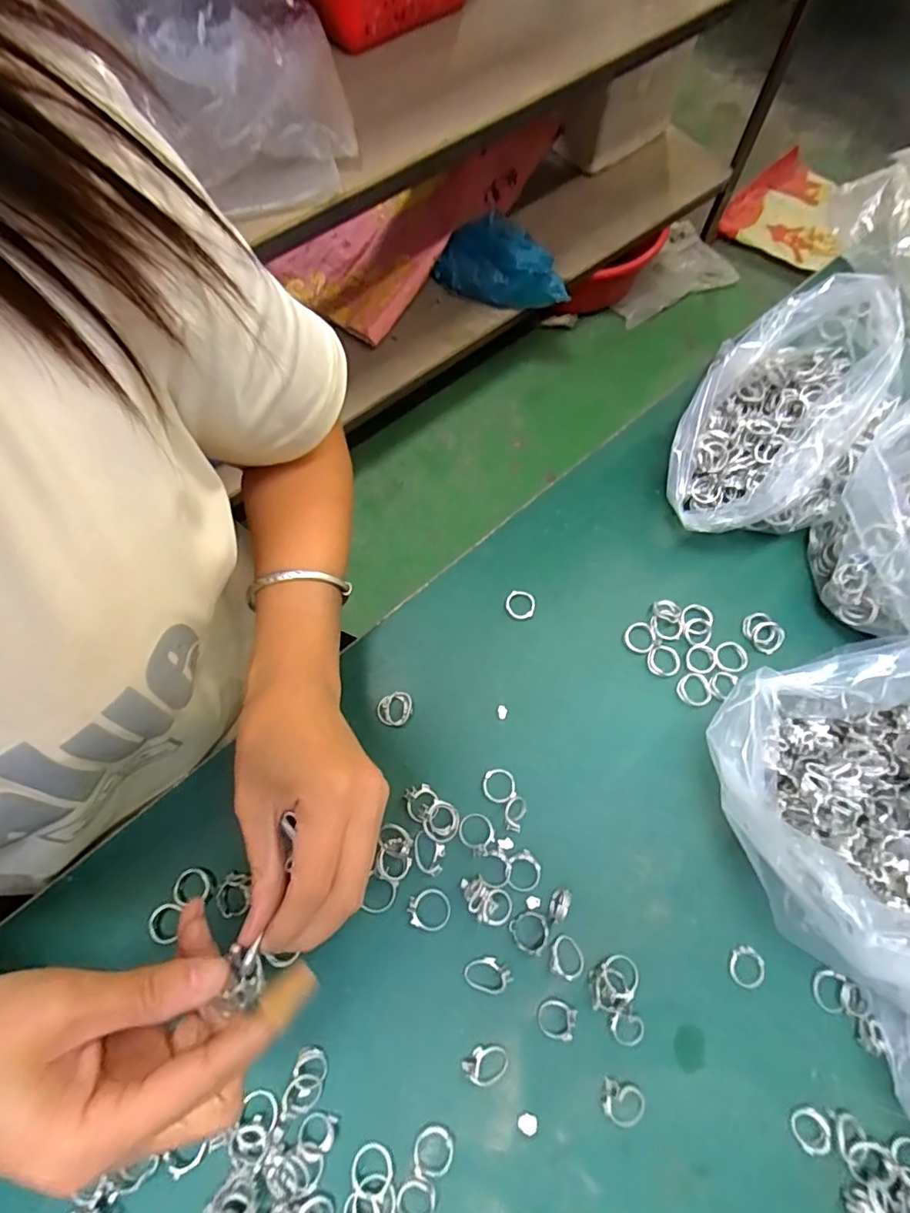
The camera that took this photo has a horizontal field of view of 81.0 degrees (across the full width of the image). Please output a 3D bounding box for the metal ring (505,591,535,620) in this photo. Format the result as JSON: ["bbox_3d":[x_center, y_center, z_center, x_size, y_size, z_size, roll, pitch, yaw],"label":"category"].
[{"bbox_3d":[0.047,-0.002,0.383,0.021,0.004,0.021,1,71,-2],"label":"metal ring"}]

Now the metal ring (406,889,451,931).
[{"bbox_3d":[-0.015,0.181,0.318,0.025,0.005,0.022,14,71,3],"label":"metal ring"}]

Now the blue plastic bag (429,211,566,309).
[{"bbox_3d":[0.099,-0.707,1.104,0.287,0.139,0.096,28,72,10],"label":"blue plastic bag"}]

